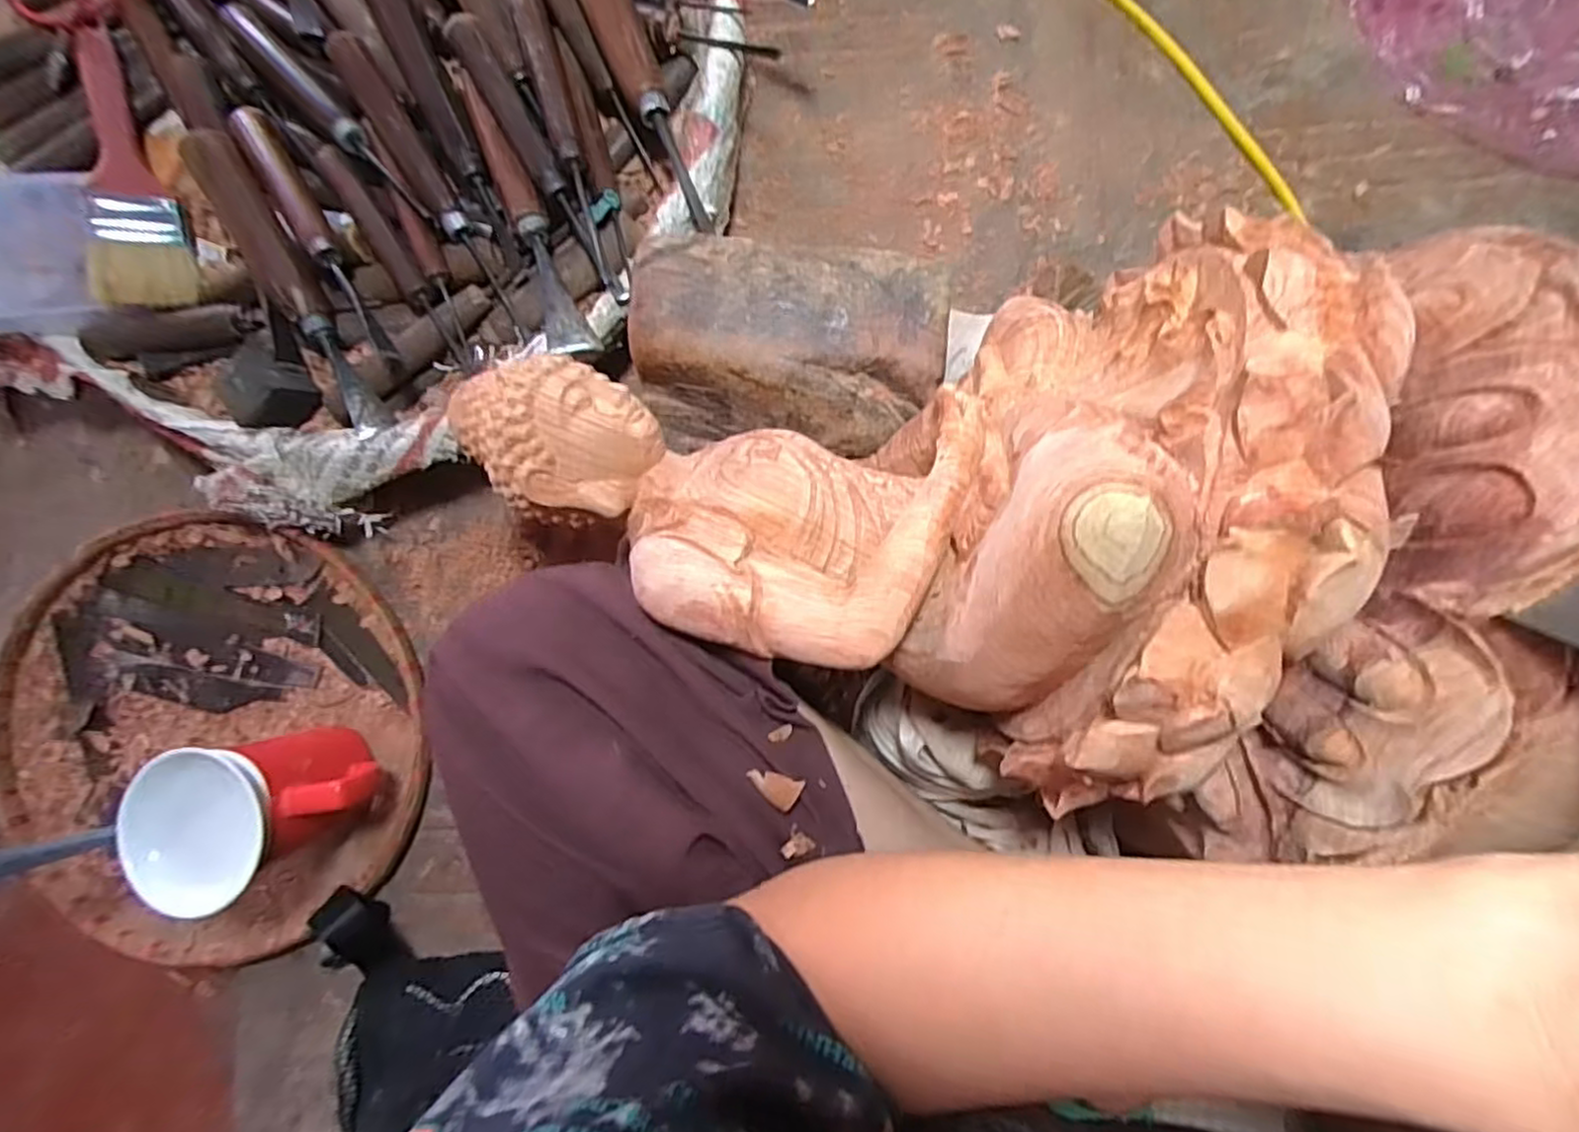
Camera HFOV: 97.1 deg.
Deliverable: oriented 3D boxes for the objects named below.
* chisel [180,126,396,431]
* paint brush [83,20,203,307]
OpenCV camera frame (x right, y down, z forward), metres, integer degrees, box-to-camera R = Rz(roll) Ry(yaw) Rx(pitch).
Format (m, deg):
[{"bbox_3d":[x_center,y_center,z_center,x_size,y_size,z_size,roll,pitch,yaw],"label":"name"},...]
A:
[{"bbox_3d":[-0.289,-0.163,0.405,0.022,0.023,0.182,-27,99,3],"label":"chisel"},{"bbox_3d":[-0.411,-0.244,0.430,0.049,0.017,0.170,-11,84,-40],"label":"paint brush"}]

